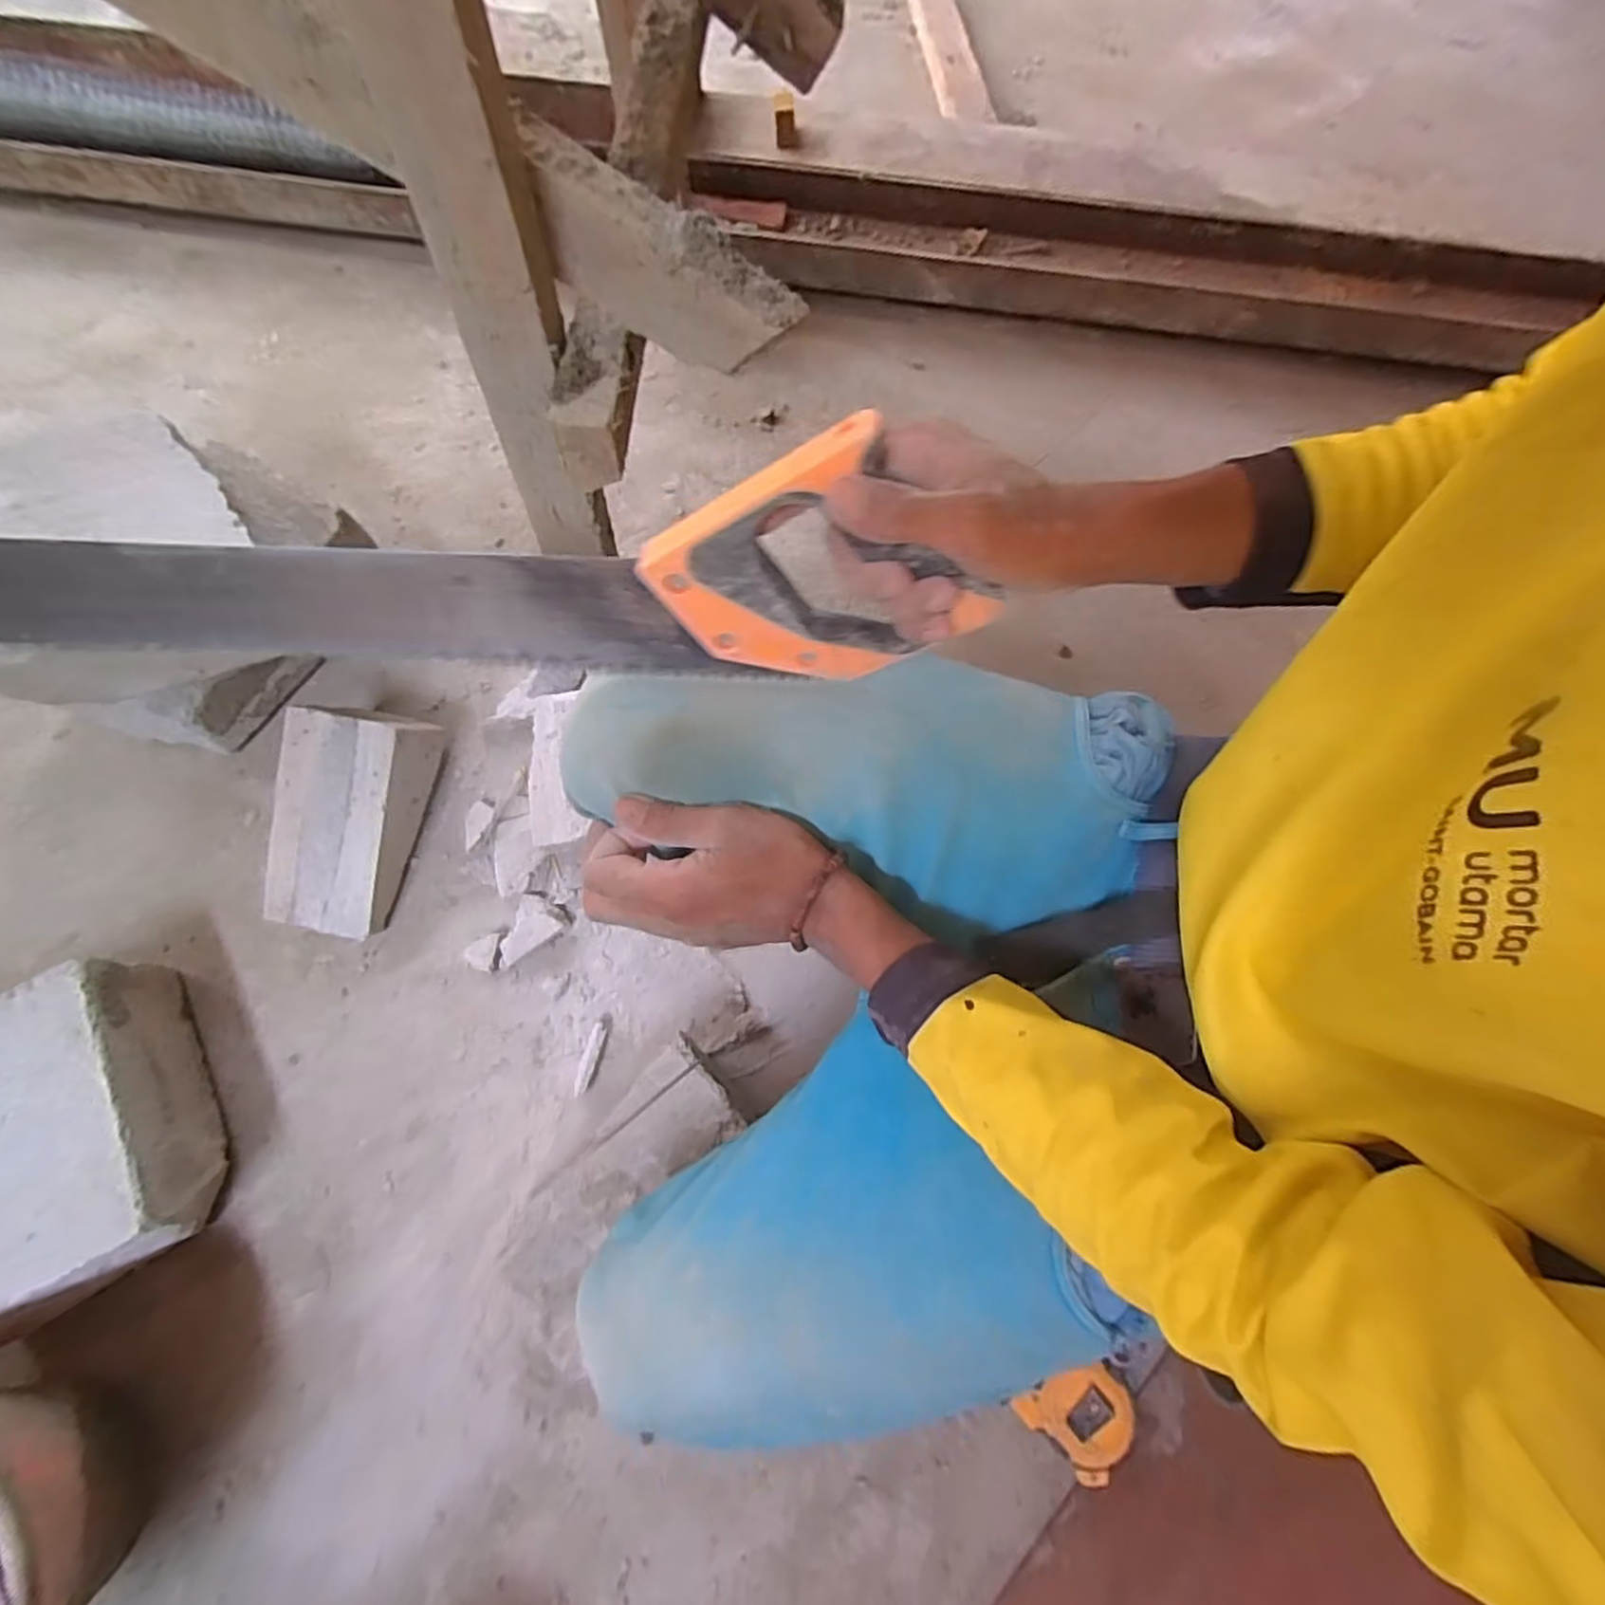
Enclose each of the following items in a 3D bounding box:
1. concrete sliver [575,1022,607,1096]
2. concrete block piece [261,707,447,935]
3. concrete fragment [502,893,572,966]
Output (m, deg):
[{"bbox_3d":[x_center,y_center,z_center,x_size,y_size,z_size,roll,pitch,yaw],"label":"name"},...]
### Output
[{"bbox_3d":[-0.193,0.233,0.661,0.014,0.004,0.062,15,75,3],"label":"concrete sliver"},{"bbox_3d":[-0.429,0.012,0.679,0.102,0.103,0.211,13,75,2],"label":"concrete block piece"},{"bbox_3d":[-0.263,0.118,0.693,0.069,0.023,0.048,-40,79,-11],"label":"concrete fragment"}]

